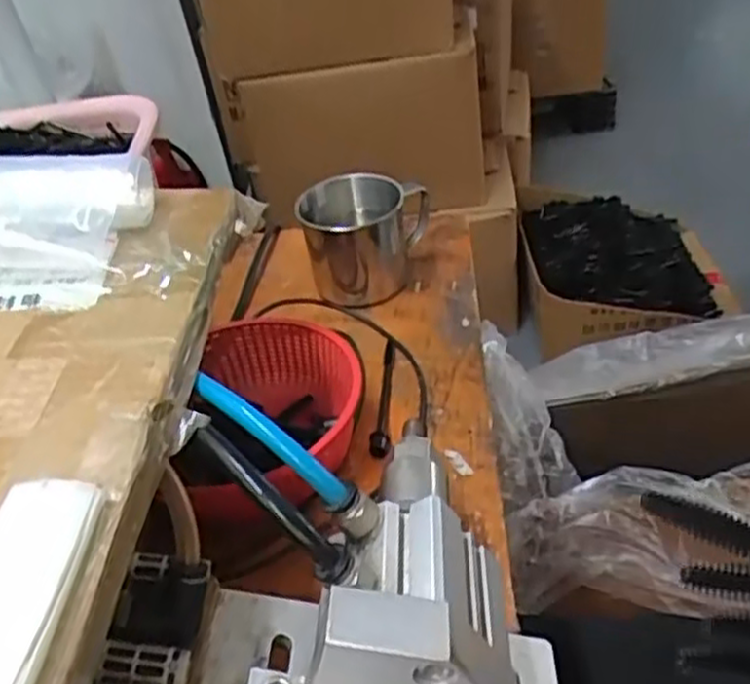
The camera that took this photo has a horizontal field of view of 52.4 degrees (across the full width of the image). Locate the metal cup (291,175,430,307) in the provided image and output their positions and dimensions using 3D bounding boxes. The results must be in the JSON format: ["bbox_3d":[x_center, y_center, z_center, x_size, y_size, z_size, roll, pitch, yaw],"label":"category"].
[{"bbox_3d":[-0.006,-0.074,0.541,0.087,0.075,0.081,-5,37,7],"label":"metal cup"}]

